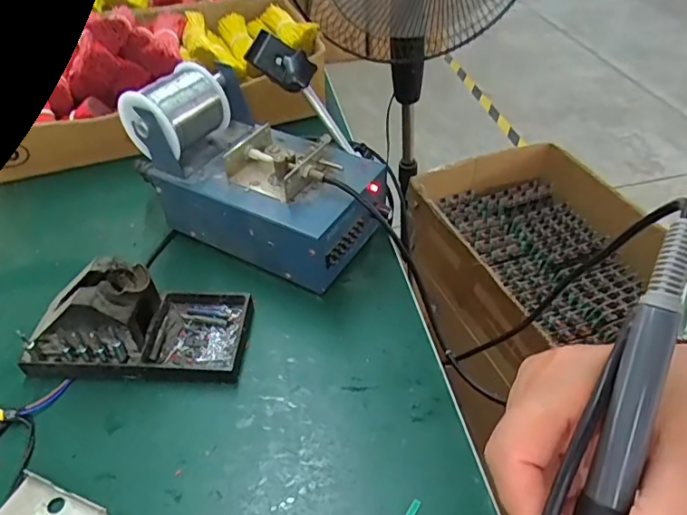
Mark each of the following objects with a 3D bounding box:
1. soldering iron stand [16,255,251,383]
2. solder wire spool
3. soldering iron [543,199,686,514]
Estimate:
[{"bbox_3d":[-0.155,0.041,0.391,0.157,0.068,0.080,2,44,4],"label":"soldering iron stand"},{"bbox_3d":[-0.147,-0.124,0.468,0.074,0.066,0.074,25,51,25],"label":"solder wire spool"},{"bbox_3d":[0.077,0.085,0.175,0.032,0.033,0.212,18,91,19],"label":"soldering iron"}]

